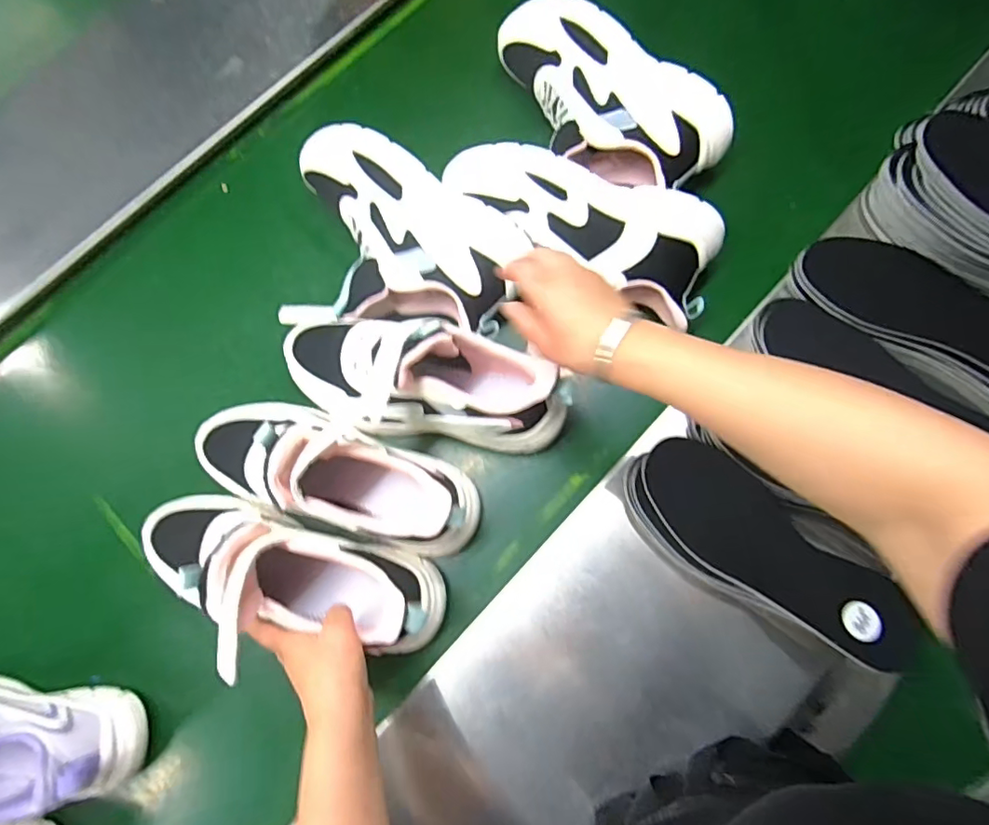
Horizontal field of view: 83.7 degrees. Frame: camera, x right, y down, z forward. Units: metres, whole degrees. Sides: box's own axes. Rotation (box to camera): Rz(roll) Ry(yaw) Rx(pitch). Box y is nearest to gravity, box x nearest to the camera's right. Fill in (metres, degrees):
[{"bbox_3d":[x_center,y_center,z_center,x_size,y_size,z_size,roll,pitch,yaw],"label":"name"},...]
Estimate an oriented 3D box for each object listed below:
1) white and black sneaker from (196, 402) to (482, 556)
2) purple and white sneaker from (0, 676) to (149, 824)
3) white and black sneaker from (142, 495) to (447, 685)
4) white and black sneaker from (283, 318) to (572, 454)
[{"bbox_3d":[-0.143,0.049,0.475,0.263,0.111,0.087,21,79,6],"label":"white and black sneaker"},{"bbox_3d":[-0.416,0.277,0.444,0.218,0.136,0.085,2,78,2],"label":"purple and white sneaker"},{"bbox_3d":[-0.181,0.135,0.444,0.266,0.128,0.093,16,78,5],"label":"white and black sneaker"},{"bbox_3d":[-0.072,-0.030,0.485,0.266,0.129,0.092,16,78,5],"label":"white and black sneaker"}]

